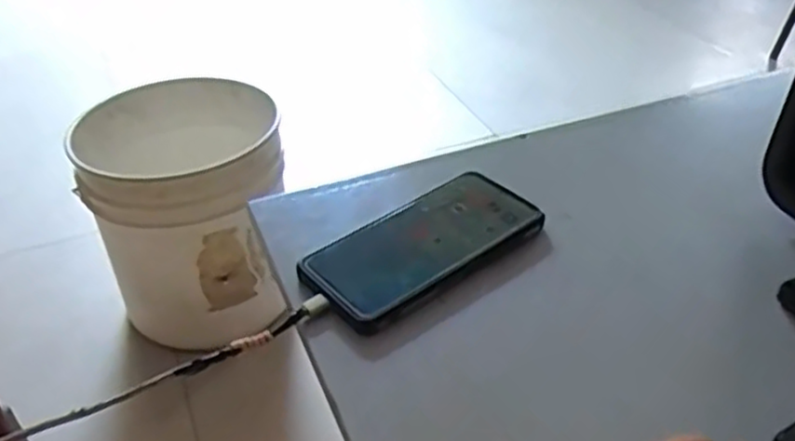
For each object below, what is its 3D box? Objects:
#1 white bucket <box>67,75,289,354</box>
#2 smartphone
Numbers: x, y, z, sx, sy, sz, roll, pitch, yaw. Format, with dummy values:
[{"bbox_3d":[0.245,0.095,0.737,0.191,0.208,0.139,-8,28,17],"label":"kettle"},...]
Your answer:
[{"bbox_3d":[-0.329,-0.013,1.214,0.289,0.344,0.302,-1,37,1],"label":"white bucket"},{"bbox_3d":[0.018,0.015,0.518,0.168,0.014,0.085,-28,44,-30],"label":"smartphone"}]

